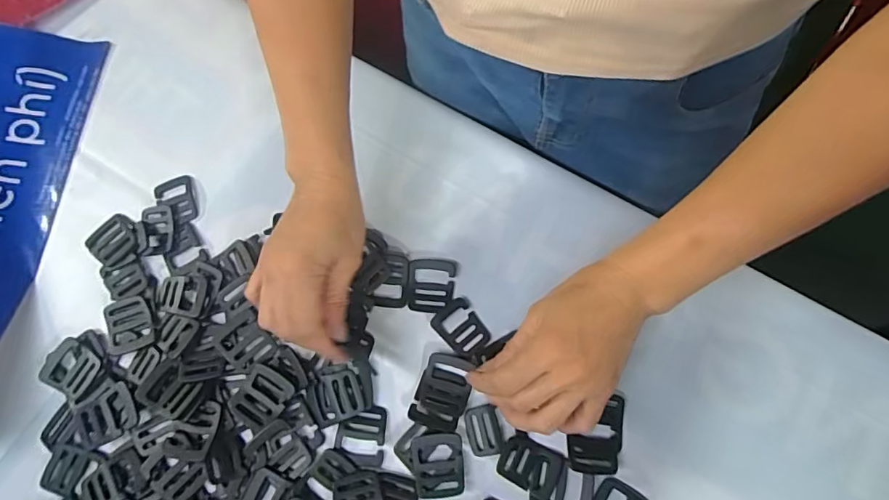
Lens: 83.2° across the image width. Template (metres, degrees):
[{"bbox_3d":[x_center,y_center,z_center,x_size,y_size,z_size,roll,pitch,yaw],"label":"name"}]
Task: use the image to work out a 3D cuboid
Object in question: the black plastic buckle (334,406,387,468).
[{"bbox_3d":[-0.063,0.140,0.377,0.036,0.006,0.042,5,72,2],"label":"black plastic buckle"}]

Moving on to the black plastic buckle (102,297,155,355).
[{"bbox_3d":[-0.254,0.059,0.399,0.036,0.006,0.043,-20,73,-6],"label":"black plastic buckle"}]

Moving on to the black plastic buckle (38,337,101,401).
[{"bbox_3d":[-0.291,0.092,0.390,0.038,0.008,0.037,30,75,10],"label":"black plastic buckle"}]

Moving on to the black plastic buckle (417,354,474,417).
[{"bbox_3d":[0.002,0.103,0.384,0.036,0.005,0.042,14,73,5],"label":"black plastic buckle"}]

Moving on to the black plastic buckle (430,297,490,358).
[{"bbox_3d":[0.014,0.062,0.399,0.032,0.004,0.043,-39,76,-11],"label":"black plastic buckle"}]

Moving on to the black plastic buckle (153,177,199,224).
[{"bbox_3d":[-0.234,-0.042,0.437,0.033,0.006,0.045,-17,73,-5],"label":"black plastic buckle"}]

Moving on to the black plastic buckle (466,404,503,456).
[{"bbox_3d":[0.030,0.135,0.373,0.024,0.006,0.035,-10,72,-3],"label":"black plastic buckle"}]

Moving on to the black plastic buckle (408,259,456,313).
[{"bbox_3d":[-0.012,0.029,0.409,0.037,0.004,0.044,8,72,3],"label":"black plastic buckle"}]

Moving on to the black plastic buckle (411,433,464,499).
[{"bbox_3d":[-0.005,0.157,0.366,0.036,0.006,0.043,-7,72,-1],"label":"black plastic buckle"}]

